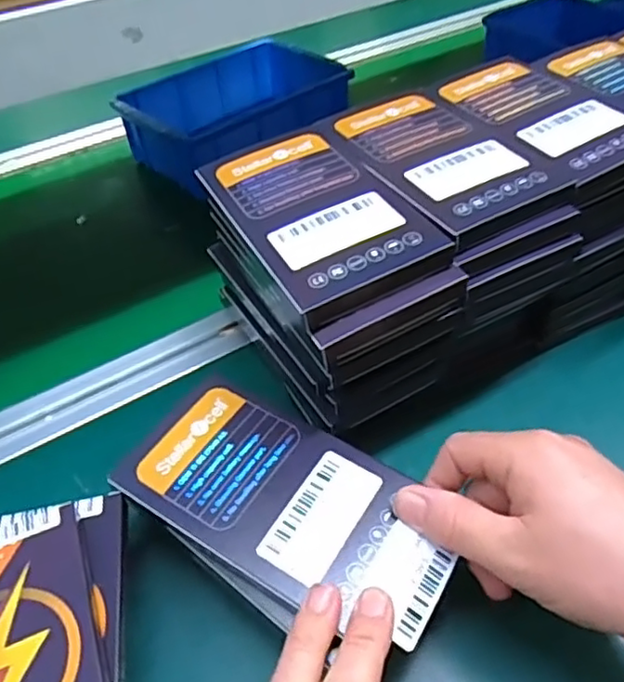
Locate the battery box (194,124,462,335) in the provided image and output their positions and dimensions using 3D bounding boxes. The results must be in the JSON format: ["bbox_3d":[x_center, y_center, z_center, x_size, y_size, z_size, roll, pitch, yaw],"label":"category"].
[{"bbox_3d":[0.000,-0.063,0.319,0.080,0.017,0.130,-23,50,-17],"label":"battery box"}]

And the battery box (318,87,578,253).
[{"bbox_3d":[0.067,-0.100,0.346,0.079,0.011,0.131,-24,50,-17],"label":"battery box"}]

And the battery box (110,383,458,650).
[{"bbox_3d":[-0.010,0.073,0.289,0.148,0.013,0.074,23,53,23],"label":"battery box"}]

